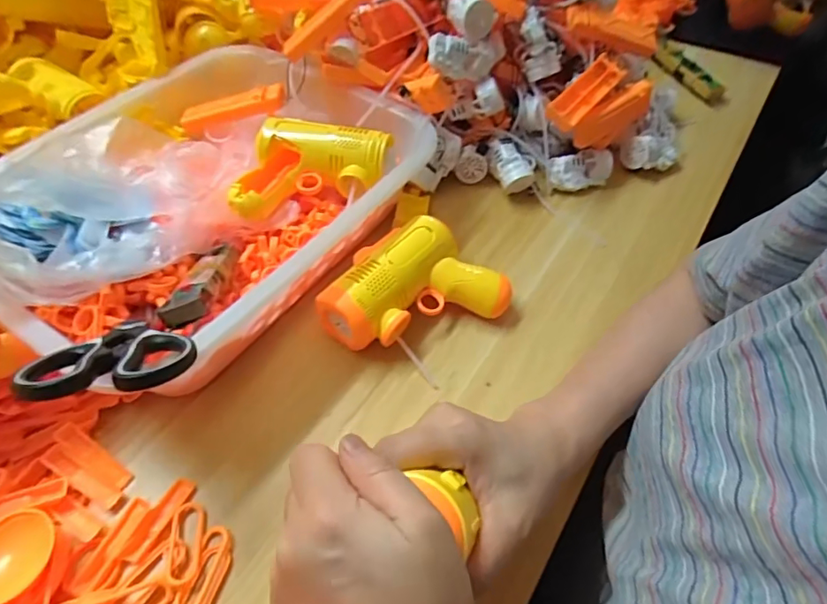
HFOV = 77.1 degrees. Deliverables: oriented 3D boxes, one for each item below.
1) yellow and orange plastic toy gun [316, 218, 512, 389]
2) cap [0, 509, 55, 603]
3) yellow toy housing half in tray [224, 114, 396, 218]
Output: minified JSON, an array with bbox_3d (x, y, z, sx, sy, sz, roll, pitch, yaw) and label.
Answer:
[{"bbox_3d":[0.004,-0.003,0.448,0.117,0.057,0.131,31,58,20],"label":"yellow and orange plastic toy gun"},{"bbox_3d":[-0.248,0.155,0.317,0.053,0.017,0.053,1,53,-1],"label":"cap"},{"bbox_3d":[-0.092,-0.120,0.477,0.122,0.027,0.104,10,69,6],"label":"yellow toy housing half in tray"}]

